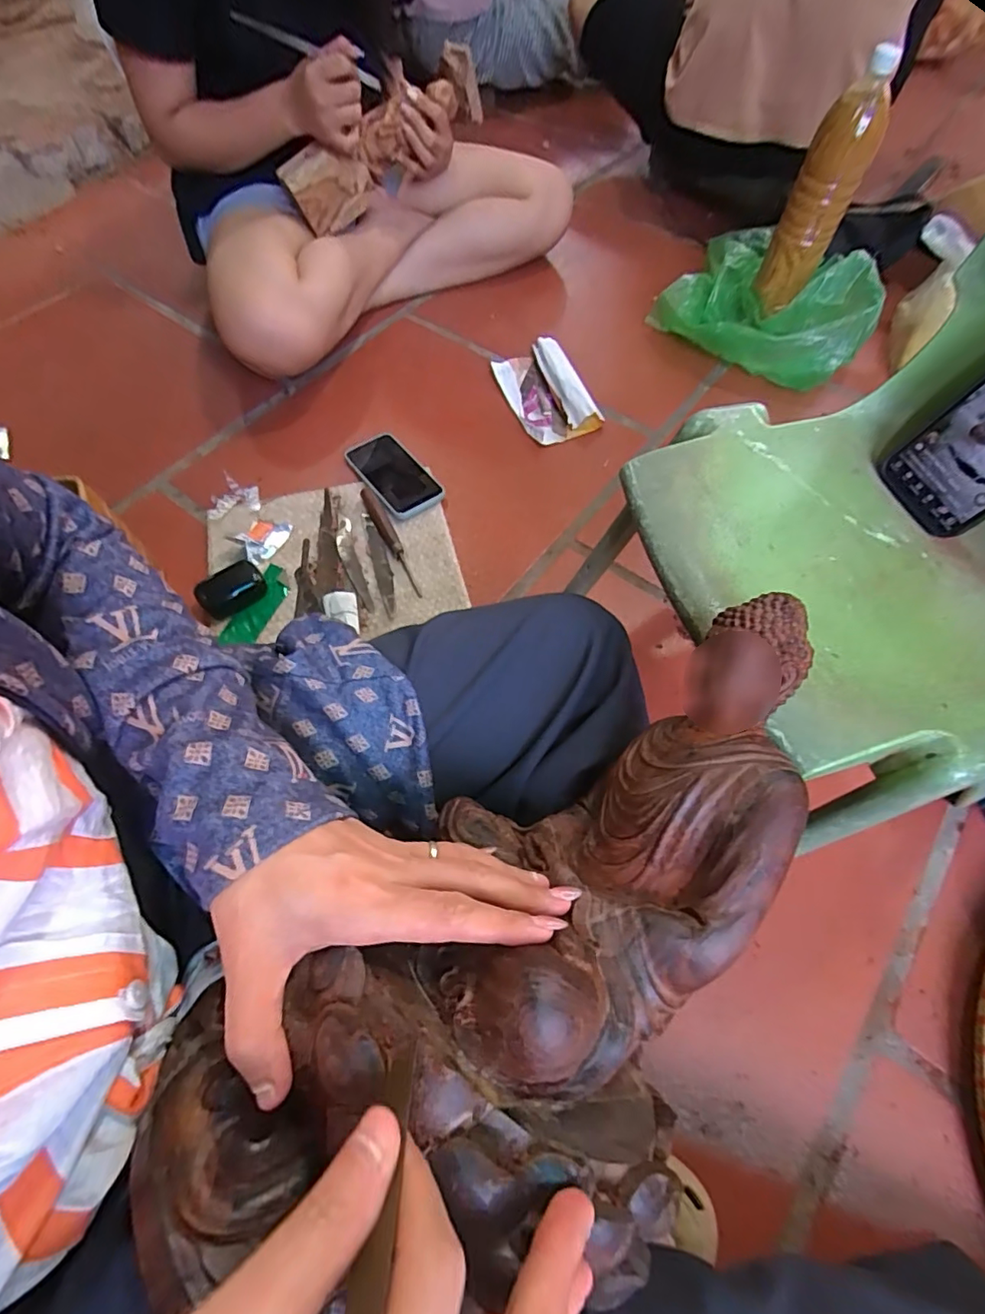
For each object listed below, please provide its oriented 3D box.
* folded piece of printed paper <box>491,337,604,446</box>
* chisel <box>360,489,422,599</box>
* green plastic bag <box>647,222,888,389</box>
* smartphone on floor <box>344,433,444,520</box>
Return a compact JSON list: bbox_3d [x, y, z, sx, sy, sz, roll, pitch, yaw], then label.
[{"bbox_3d":[0.077,-0.404,0.830,0.110,0.030,0.194,-18,64,-10],"label":"folded piece of printed paper"},{"bbox_3d":[-0.130,-0.155,0.711,0.017,0.013,0.181,-26,66,-14],"label":"chisel"},{"bbox_3d":[0.451,-0.579,0.863,0.307,0.104,0.276,33,67,15],"label":"green plastic bag"},{"bbox_3d":[-0.140,-0.257,0.761,0.080,0.011,0.158,-34,68,-17],"label":"smartphone on floor"}]

